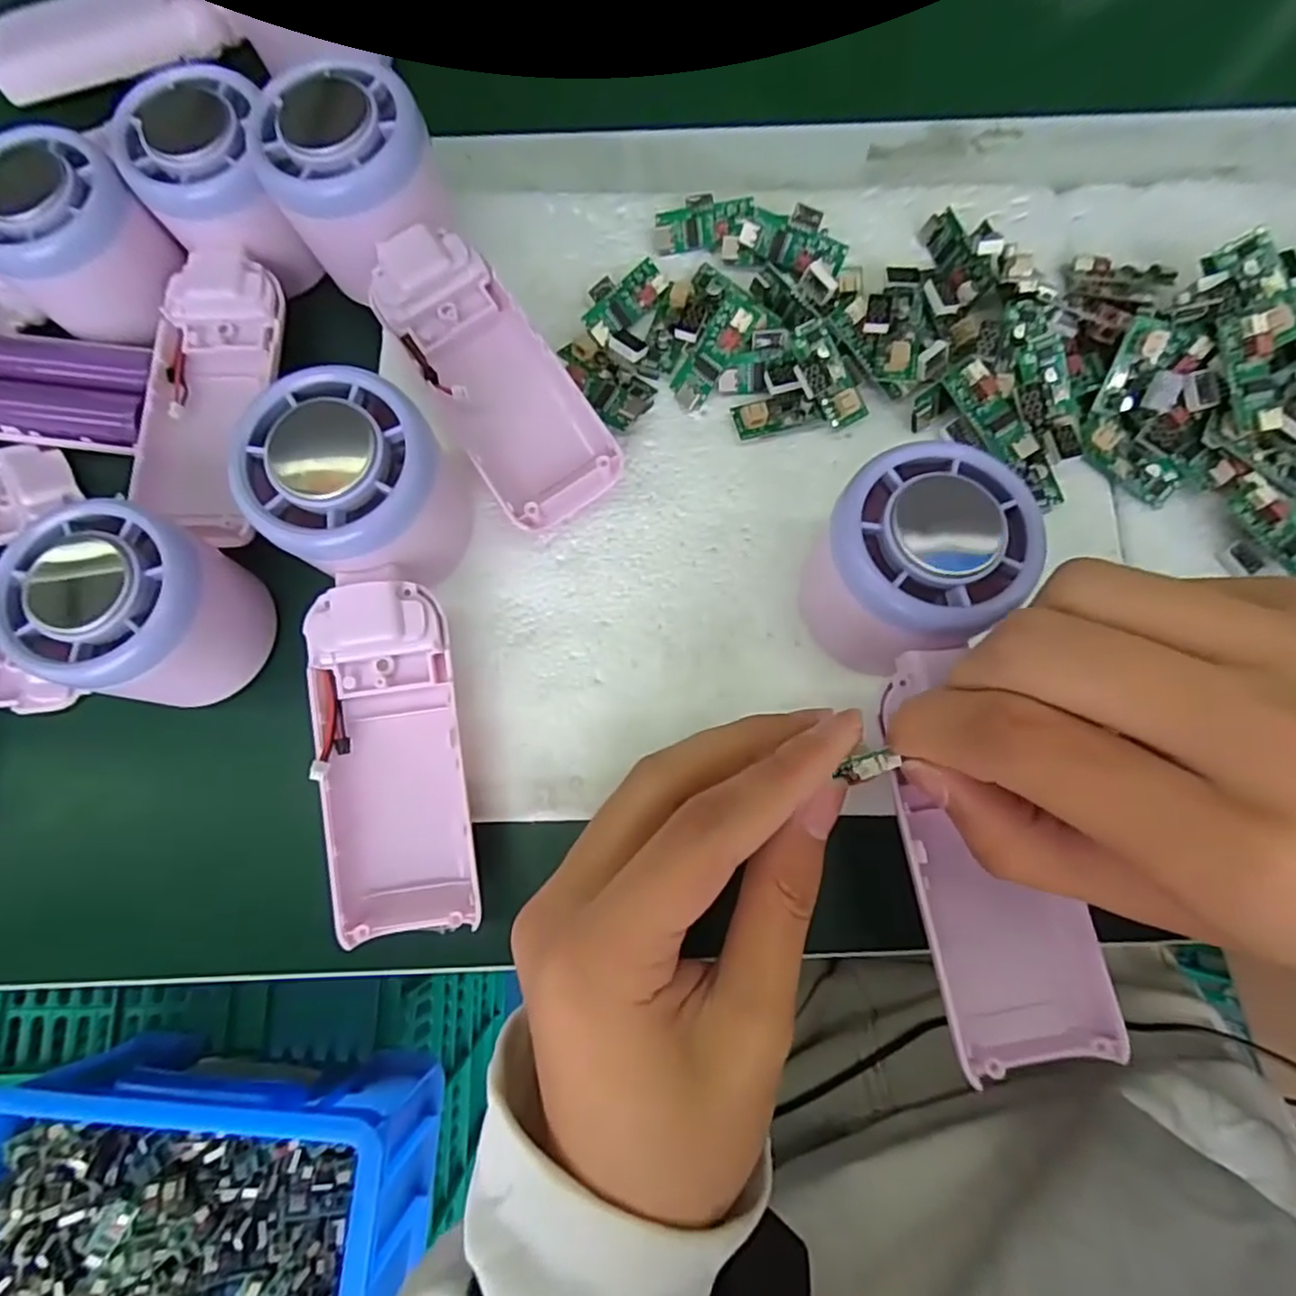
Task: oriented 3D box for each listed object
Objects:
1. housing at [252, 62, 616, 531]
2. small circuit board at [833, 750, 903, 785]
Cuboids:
[{"bbox_3d":[-0.070,-0.118,0.231,0.054,0.037,0.167,-35,95,-7],"label":"housing"},{"bbox_3d":[0.056,0.030,0.167,0.016,0.004,0.007,-8,76,-15],"label":"small circuit board"}]

